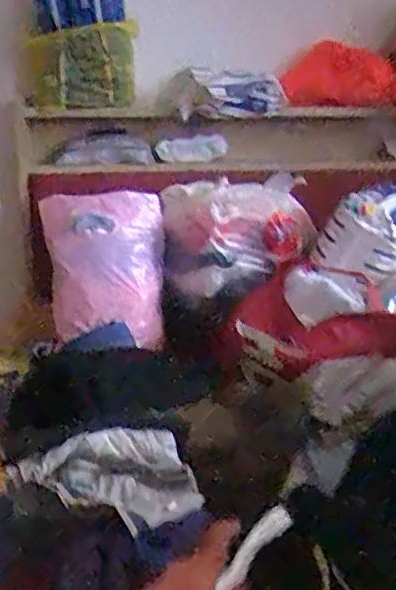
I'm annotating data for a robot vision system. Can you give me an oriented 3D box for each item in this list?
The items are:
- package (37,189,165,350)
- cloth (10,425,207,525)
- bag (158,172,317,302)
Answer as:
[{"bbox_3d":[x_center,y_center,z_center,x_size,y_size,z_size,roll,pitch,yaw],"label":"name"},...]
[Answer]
[{"bbox_3d":[-0.171,-0.045,1.099,0.210,0.270,0.051,-5,-8,9],"label":"package"},{"bbox_3d":[-0.092,0.181,0.643,0.186,0.066,0.097,5,16,20],"label":"cloth"},{"bbox_3d":[0.069,-0.111,1.139,0.261,0.179,0.186,-1,15,1],"label":"bag"}]

